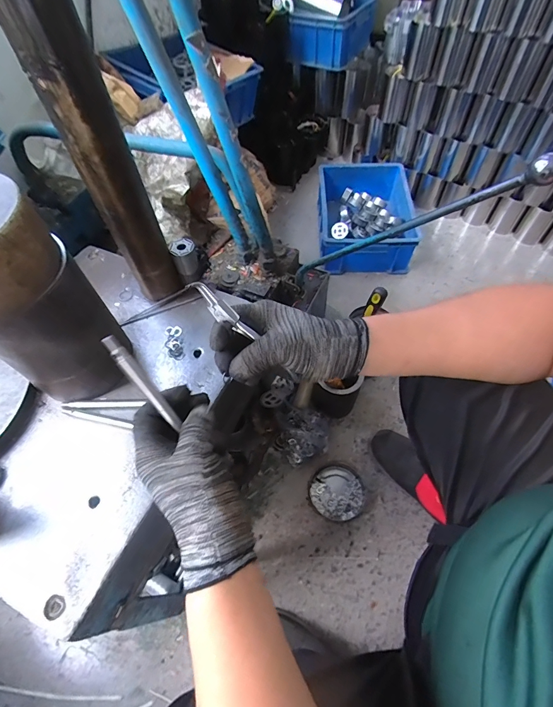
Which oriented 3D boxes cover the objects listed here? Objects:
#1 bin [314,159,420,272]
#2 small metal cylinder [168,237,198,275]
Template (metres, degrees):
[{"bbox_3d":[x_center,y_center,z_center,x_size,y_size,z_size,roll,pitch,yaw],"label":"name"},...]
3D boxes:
[{"bbox_3d":[0.305,-0.463,1.241,0.320,0.141,0.445,0,58,3],"label":"bin"},{"bbox_3d":[-0.143,-0.151,0.561,0.036,0.041,0.034,-17,58,-7],"label":"small metal cylinder"}]

